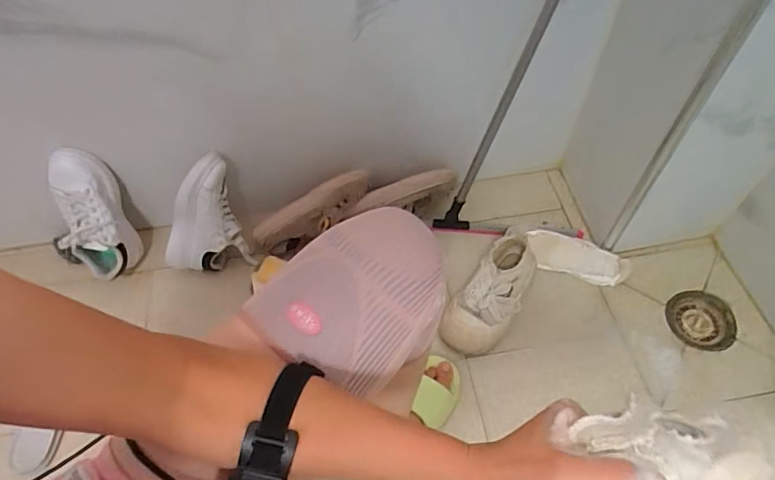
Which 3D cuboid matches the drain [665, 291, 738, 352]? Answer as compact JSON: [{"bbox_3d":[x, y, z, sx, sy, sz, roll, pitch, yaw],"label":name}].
[{"bbox_3d":[0.606,0.158,0.931,0.128,0.021,0.120,-2,56,4],"label":"drain"}]

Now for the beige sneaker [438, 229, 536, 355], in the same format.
[{"bbox_3d":[0.198,0.107,0.906,0.108,0.082,0.246,34,65,24],"label":"beige sneaker"}]

